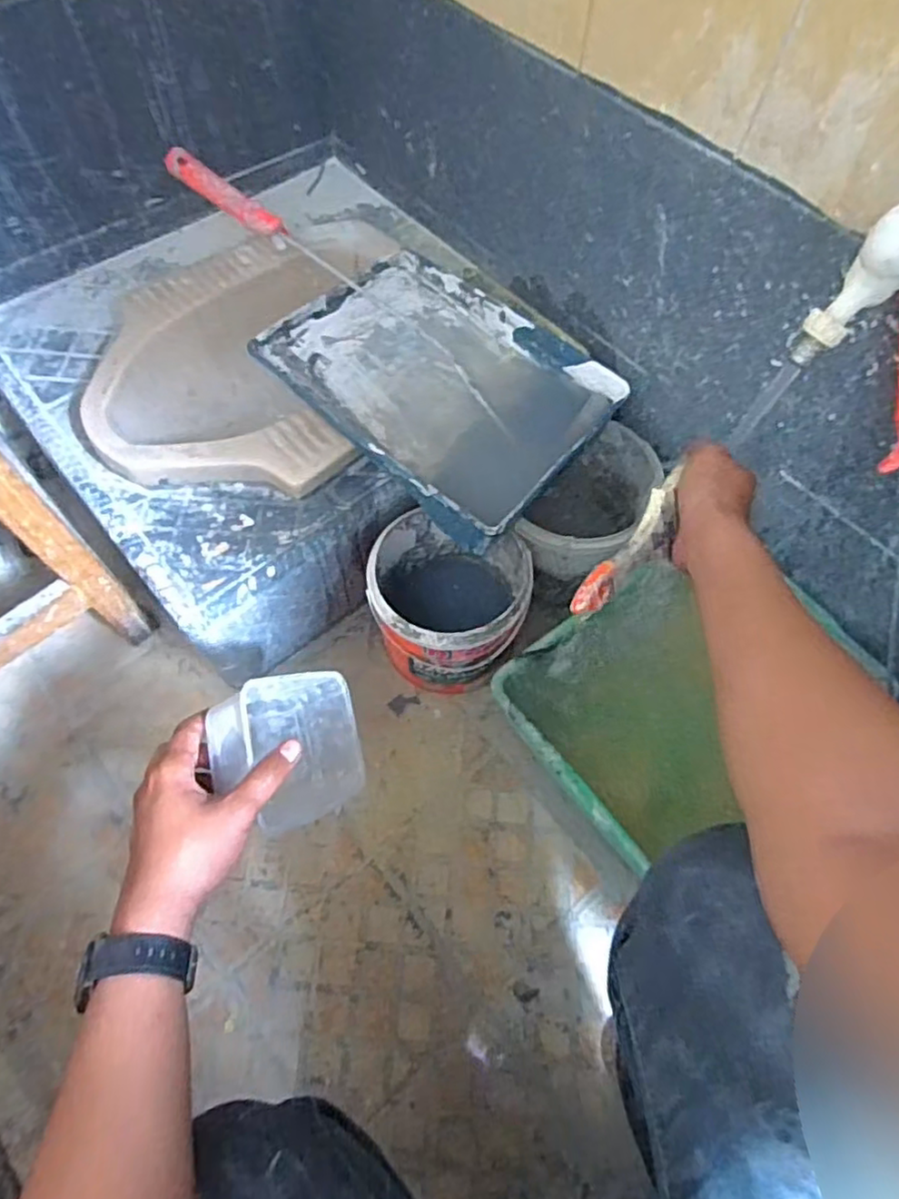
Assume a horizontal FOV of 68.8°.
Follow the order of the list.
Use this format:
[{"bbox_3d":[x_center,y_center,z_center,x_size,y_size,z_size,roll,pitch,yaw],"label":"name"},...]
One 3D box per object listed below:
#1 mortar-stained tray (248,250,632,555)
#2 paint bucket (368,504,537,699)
[{"bbox_3d":[-0.009,-0.243,0.771,0.351,0.082,0.279,36,66,16],"label":"mortar-stained tray"},{"bbox_3d":[-0.002,0.011,0.815,0.180,0.185,0.172,1,62,-2],"label":"paint bucket"}]

